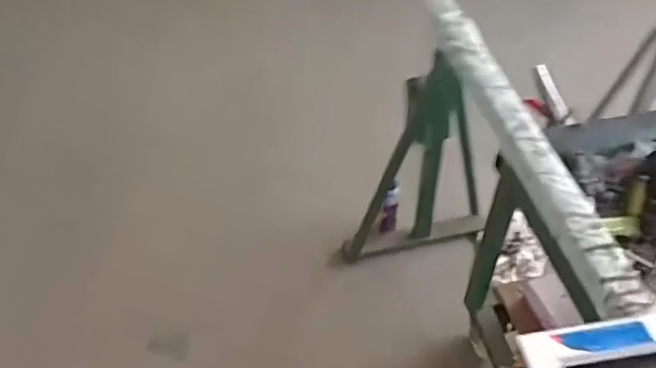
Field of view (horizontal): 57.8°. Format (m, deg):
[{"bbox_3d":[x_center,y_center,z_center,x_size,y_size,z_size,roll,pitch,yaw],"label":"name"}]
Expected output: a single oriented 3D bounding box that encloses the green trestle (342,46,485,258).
[{"bbox_3d":[0.260,-0.052,1.714,0.466,0.743,0.135,-19,51,-12],"label":"green trestle"}]

